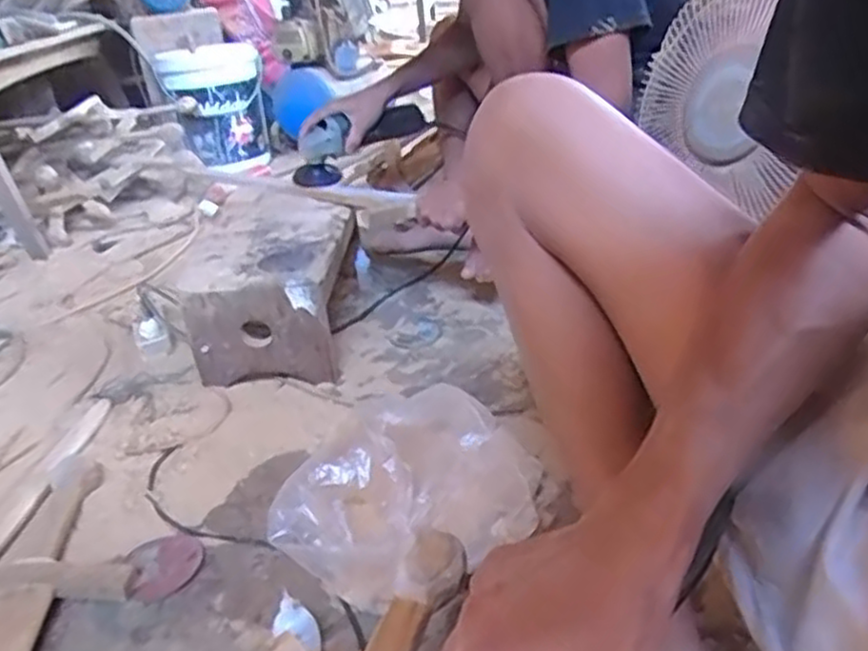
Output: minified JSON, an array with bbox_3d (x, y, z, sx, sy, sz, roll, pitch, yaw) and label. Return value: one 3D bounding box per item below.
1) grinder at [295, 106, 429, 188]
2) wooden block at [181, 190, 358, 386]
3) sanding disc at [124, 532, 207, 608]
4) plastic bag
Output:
[{"bbox_3d":[-0.147,-0.368,1.479,0.284,0.112,0.082,-25,35,-32],"label":"grinder"},{"bbox_3d":[-0.265,-0.071,1.311,0.233,0.196,0.349,-2,29,6],"label":"wooden block"},{"bbox_3d":[-0.319,0.285,0.887,0.084,0.011,0.100,-16,31,-19],"label":"sanding disc"},{"bbox_3d":[-0.043,0.192,0.869,0.288,0.137,0.227,-10,29,-9],"label":"plastic bag"}]

